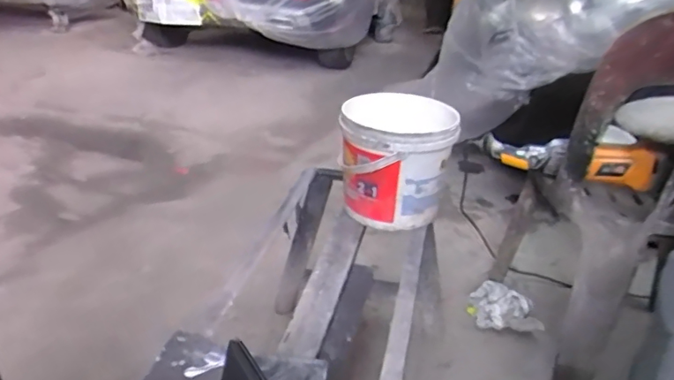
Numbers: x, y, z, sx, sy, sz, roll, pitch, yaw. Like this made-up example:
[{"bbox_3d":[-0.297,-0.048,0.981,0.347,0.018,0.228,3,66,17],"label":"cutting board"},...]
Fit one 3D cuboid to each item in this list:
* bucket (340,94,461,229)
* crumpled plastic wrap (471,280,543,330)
[{"bbox_3d":[0.098,-0.047,0.924,0.182,0.200,0.182,3,25,-2],"label":"bucket"},{"bbox_3d":[0.401,0.286,1.260,0.165,0.084,0.107,17,27,25],"label":"crumpled plastic wrap"}]

